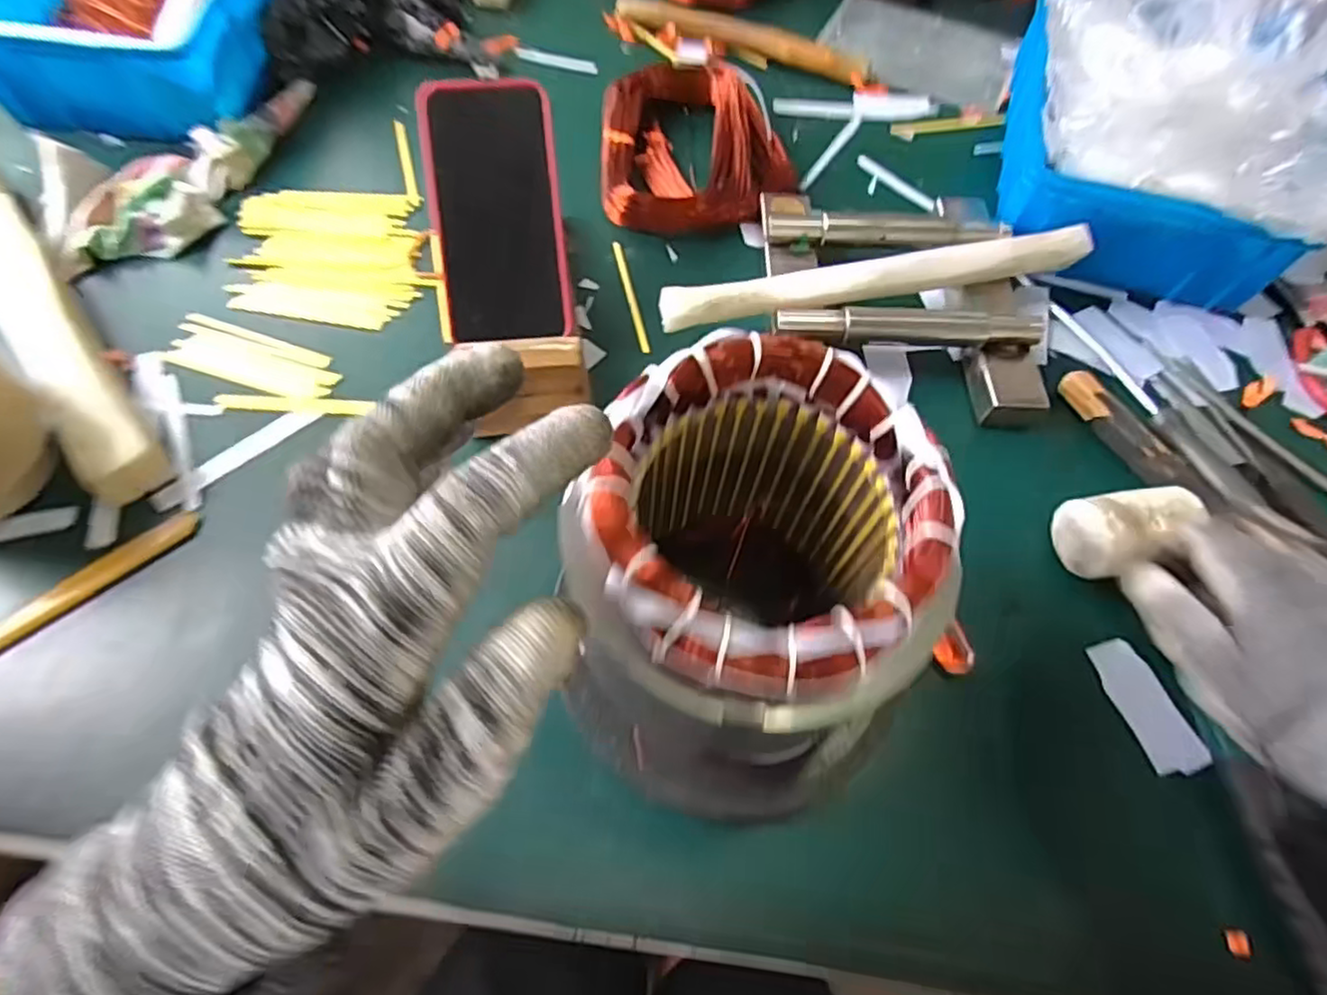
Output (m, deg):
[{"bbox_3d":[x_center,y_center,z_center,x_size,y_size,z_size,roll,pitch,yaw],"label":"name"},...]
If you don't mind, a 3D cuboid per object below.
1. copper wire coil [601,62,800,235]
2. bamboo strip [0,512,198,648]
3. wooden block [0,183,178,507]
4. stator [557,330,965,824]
[{"bbox_3d":[0.027,-0.293,0.560,0.153,0.051,0.145,1,63,-2],"label":"copper wire coil"},{"bbox_3d":[-0.363,0.072,0.374,0.206,0.006,0.016,-41,72,-20],"label":"bamboo strip"},{"bbox_3d":[-0.426,-0.129,0.463,0.040,0.033,0.329,-35,70,-18],"label":"wooden block"},{"bbox_3d":[0.033,0.050,0.305,0.147,0.166,0.152,1,61,-2],"label":"stator"}]

